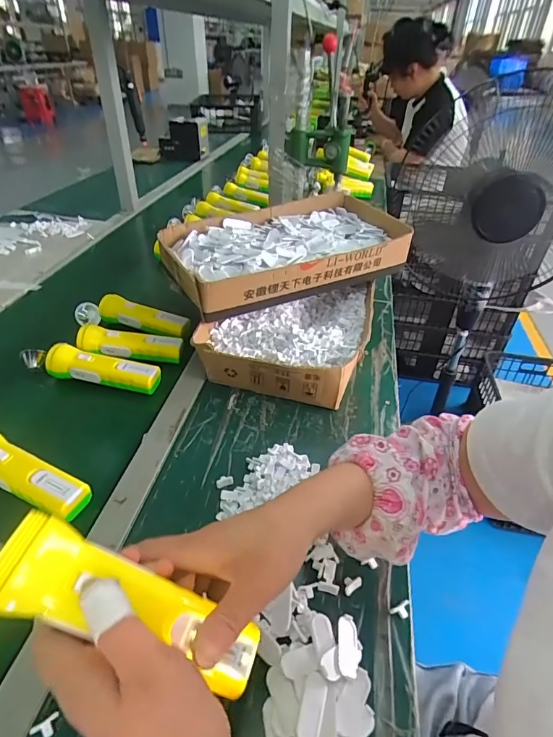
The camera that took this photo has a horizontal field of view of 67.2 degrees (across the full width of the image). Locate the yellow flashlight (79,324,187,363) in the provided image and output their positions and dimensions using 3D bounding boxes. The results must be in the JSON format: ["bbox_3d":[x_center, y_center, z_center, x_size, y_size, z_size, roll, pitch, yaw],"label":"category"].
[{"bbox_3d":[-0.241,-0.041,0.690,0.161,0.045,0.039,1,38,-1],"label":"yellow flashlight"}]

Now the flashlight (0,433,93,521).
[{"bbox_3d":[-0.316,0.116,0.491,0.215,0.036,0.045,16,40,18],"label":"flashlight"}]

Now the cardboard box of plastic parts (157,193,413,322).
[{"bbox_3d":[0.020,-0.218,0.769,0.432,0.083,0.256,-20,43,-25],"label":"cardboard box of plastic parts"}]

